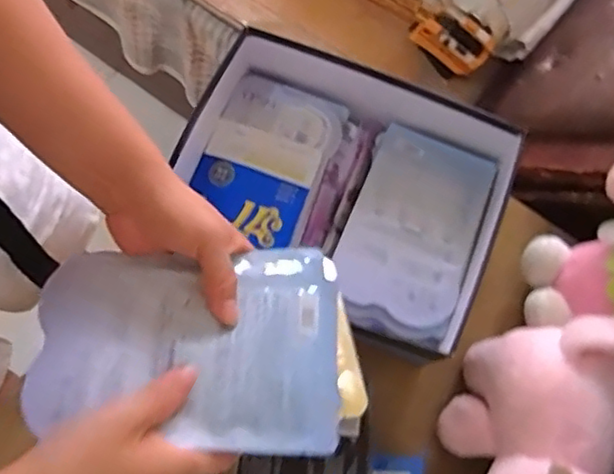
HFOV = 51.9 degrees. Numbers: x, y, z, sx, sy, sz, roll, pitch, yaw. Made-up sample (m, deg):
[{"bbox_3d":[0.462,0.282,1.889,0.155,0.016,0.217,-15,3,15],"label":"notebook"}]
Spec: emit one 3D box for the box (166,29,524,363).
[{"bbox_3d":[0.025,-0.043,0.612,0.316,0.077,0.229,23,72,5],"label":"box"}]

